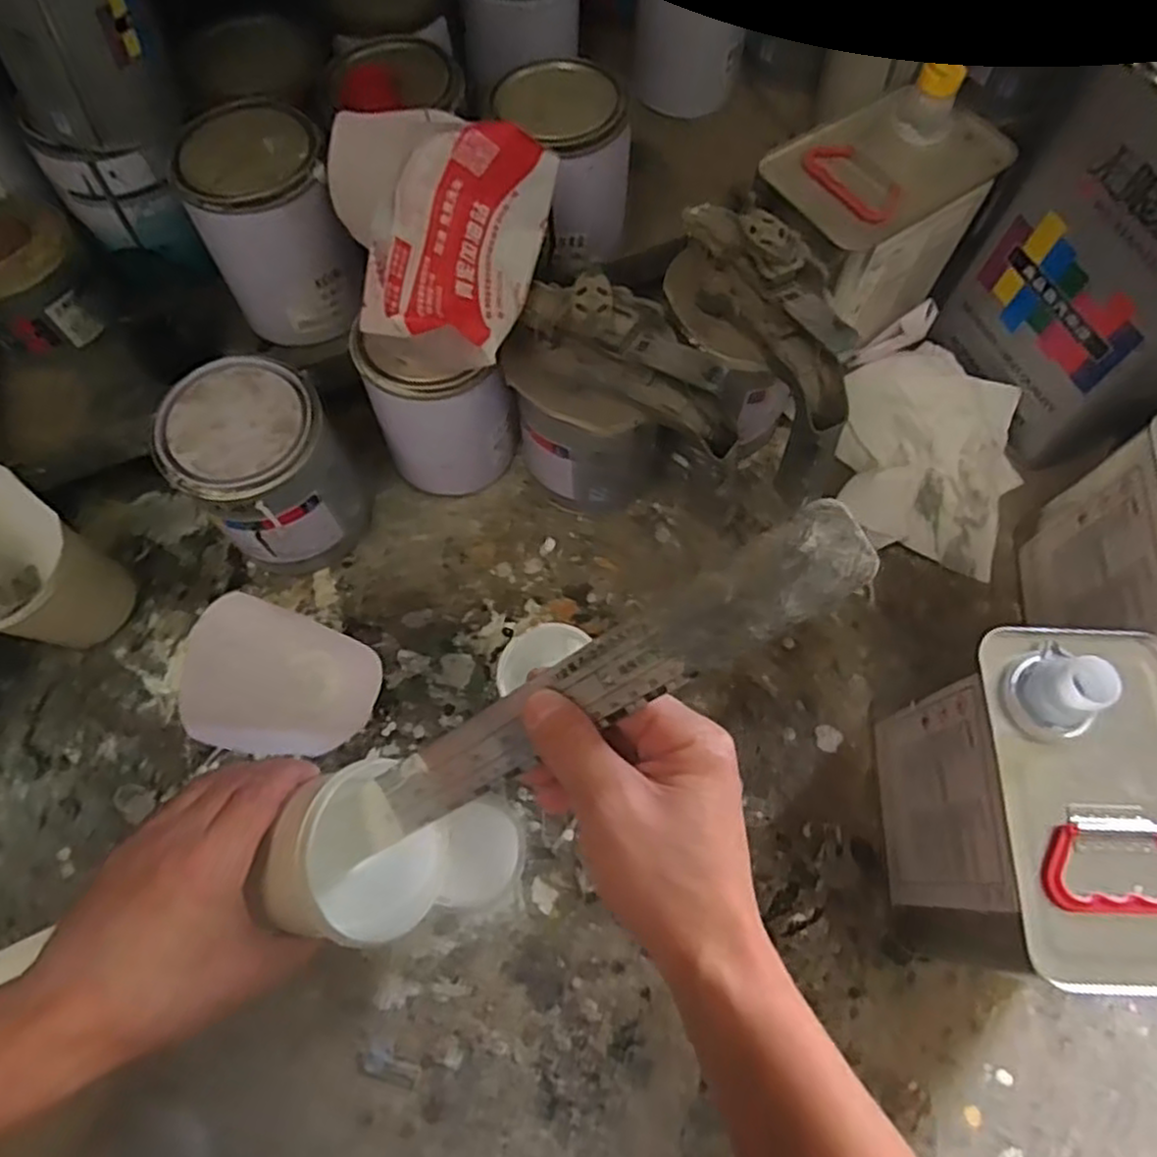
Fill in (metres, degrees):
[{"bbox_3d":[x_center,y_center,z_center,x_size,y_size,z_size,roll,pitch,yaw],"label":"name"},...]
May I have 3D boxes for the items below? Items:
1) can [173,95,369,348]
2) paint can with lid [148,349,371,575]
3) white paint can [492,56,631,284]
[{"bbox_3d":[-0.233,-0.272,0.569,0.102,0.130,0.118,-26,71,-10],"label":"can"},{"bbox_3d":[-0.223,-0.078,0.547,0.104,0.139,0.105,0,69,0],"label":"paint can with lid"},{"bbox_3d":[-0.009,-0.322,0.583,0.089,0.118,0.107,-17,70,-6],"label":"white paint can"}]

